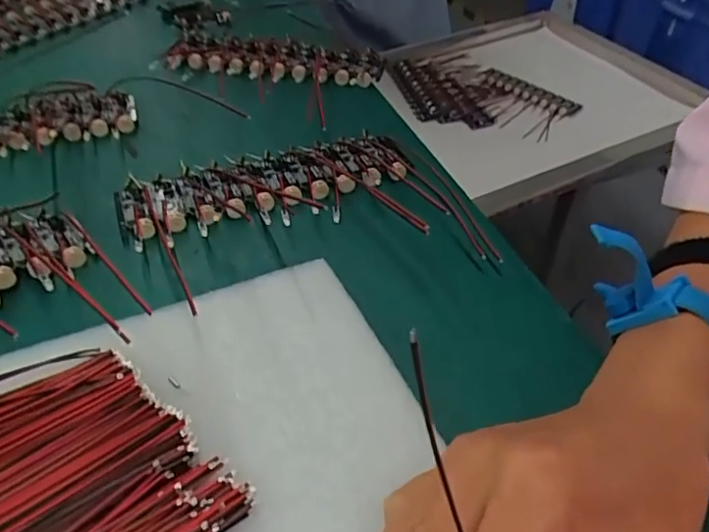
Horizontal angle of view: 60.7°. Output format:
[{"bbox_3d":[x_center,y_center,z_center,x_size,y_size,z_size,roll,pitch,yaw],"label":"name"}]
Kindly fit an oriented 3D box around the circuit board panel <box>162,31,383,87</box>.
[{"bbox_3d":[-0.062,-0.152,0.444,0.159,0.009,0.064,8,43,7],"label":"circuit board panel"}]

